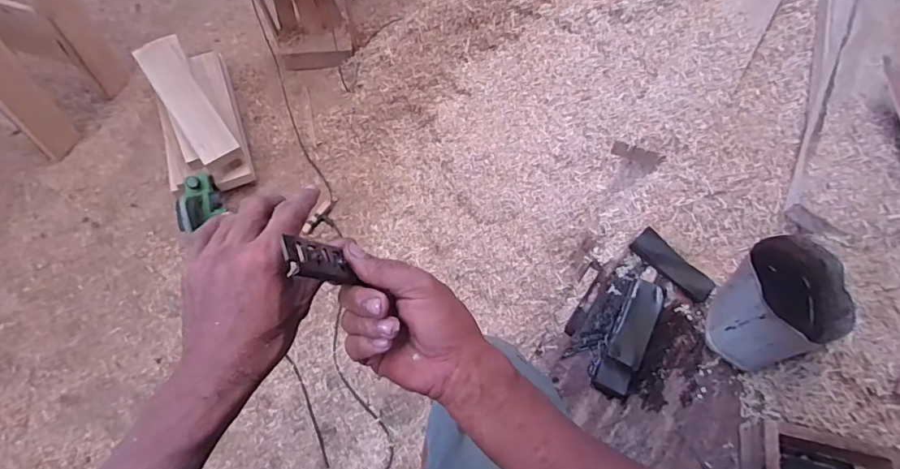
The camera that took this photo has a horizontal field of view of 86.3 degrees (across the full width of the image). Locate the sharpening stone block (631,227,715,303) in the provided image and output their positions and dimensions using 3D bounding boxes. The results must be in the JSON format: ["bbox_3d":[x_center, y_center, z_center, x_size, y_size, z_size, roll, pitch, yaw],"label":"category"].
[{"bbox_3d":[0.407,0.055,0.874,0.055,0.025,0.155,-35,70,-20],"label":"sharpening stone block"}]

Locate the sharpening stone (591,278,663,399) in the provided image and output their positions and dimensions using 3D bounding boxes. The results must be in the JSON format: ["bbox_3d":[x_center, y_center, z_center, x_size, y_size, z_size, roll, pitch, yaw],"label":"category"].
[{"bbox_3d":[0.301,0.166,0.797,0.053,0.054,0.200,27,64,10],"label":"sharpening stone"}]

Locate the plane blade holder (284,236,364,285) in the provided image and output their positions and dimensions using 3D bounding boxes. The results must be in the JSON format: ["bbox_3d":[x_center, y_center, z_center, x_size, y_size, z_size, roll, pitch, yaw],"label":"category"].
[{"bbox_3d":[-0.095,0.020,0.358,0.006,0.065,0.033,-32,70,20],"label":"plane blade holder"}]

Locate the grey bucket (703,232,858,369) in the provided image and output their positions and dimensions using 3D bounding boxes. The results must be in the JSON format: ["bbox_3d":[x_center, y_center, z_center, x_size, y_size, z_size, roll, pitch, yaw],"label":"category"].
[{"bbox_3d":[0.520,0.113,0.773,0.155,0.143,0.178,41,67,16],"label":"grey bucket"}]

